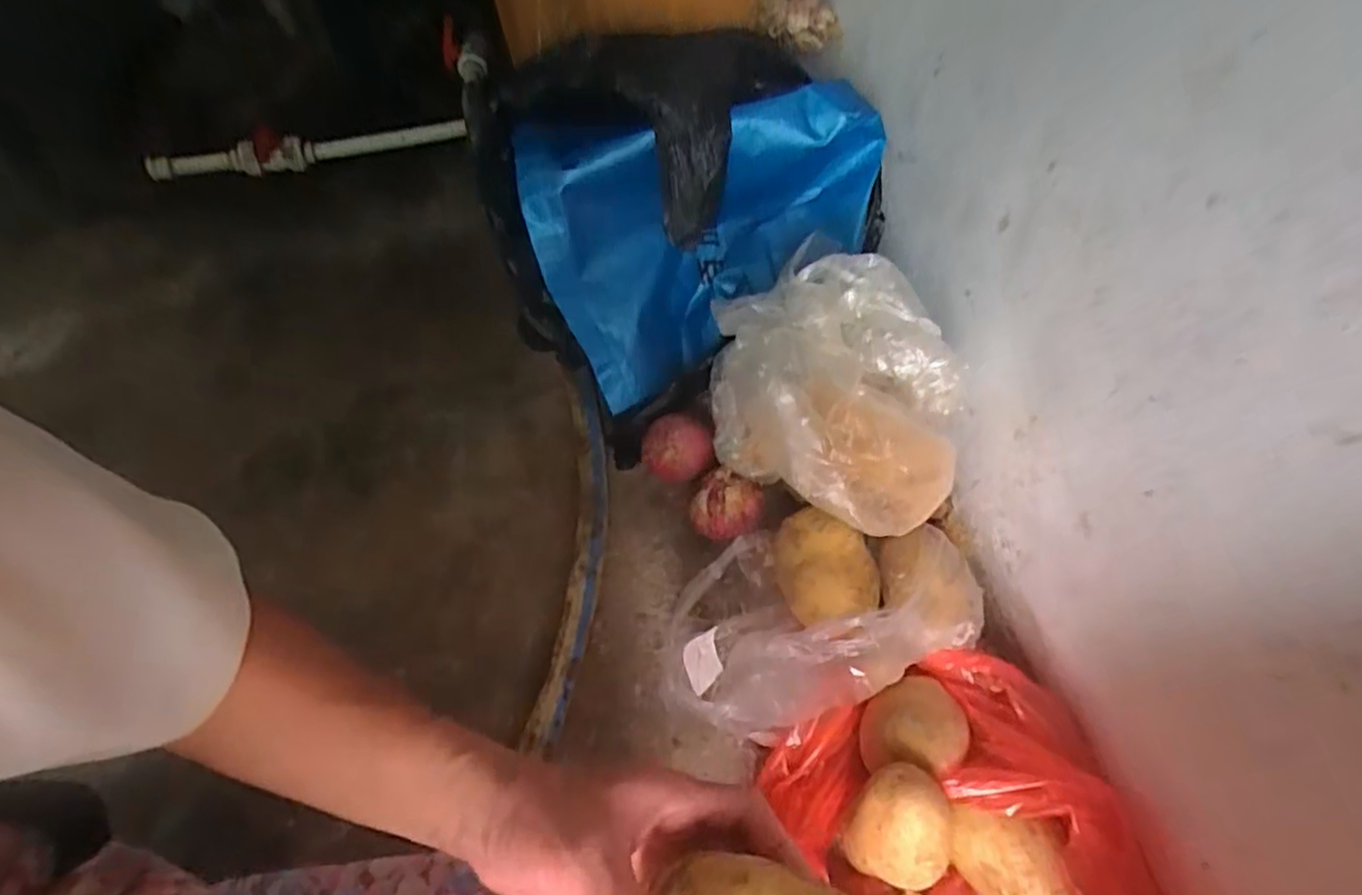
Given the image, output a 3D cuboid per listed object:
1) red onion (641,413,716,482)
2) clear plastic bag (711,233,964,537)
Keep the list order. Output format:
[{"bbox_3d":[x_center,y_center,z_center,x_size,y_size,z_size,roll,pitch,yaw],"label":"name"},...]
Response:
[{"bbox_3d":[-0.007,0.004,0.779,0.079,0.057,0.066,-4,56,-1],"label":"red onion"},{"bbox_3d":[0.137,-0.039,0.657,0.208,0.165,0.195,2,56,4],"label":"clear plastic bag"}]

